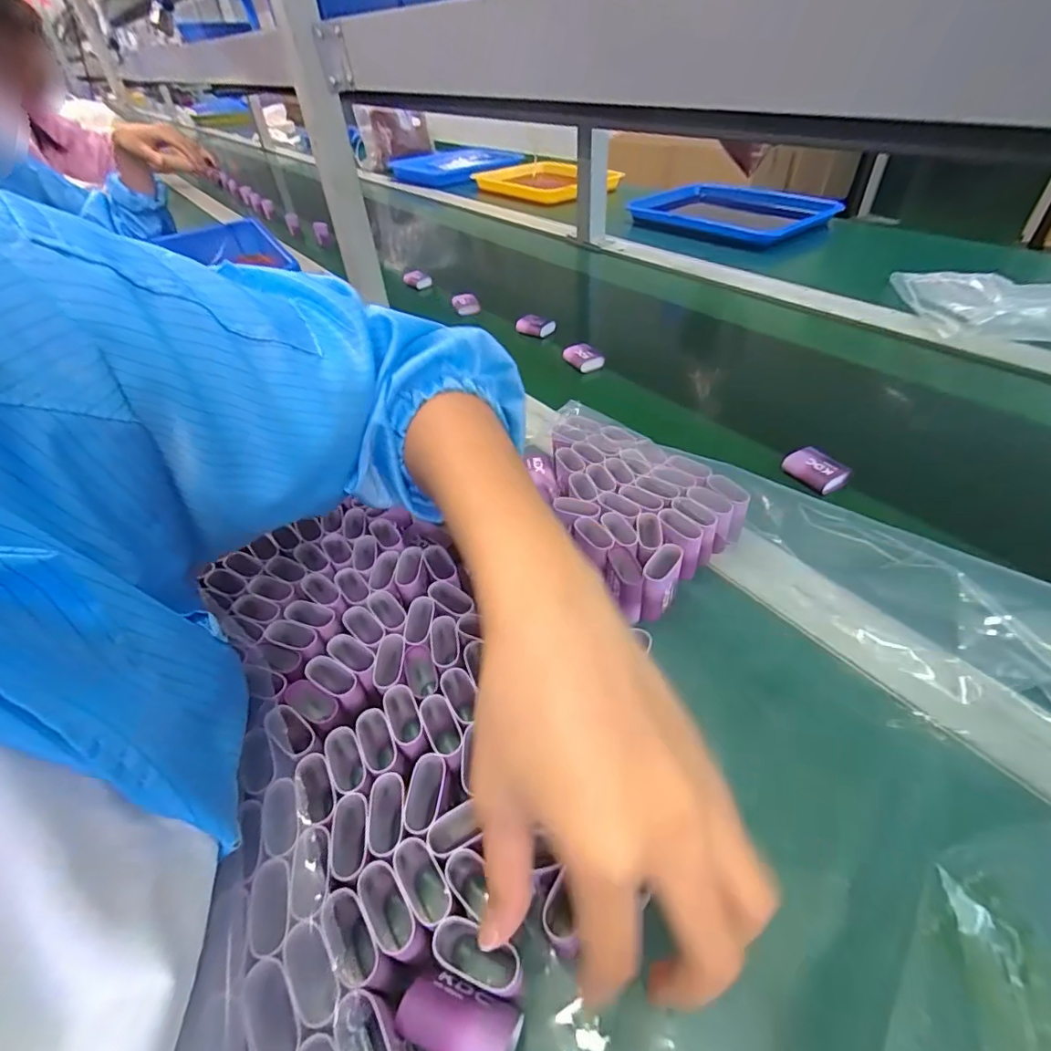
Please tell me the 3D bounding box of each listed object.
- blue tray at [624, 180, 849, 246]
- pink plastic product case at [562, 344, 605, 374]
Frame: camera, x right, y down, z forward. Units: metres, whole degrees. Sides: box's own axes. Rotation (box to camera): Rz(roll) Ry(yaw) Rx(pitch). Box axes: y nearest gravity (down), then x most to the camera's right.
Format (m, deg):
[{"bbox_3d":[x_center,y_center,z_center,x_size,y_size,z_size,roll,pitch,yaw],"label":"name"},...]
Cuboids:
[{"bbox_3d":[0.380,-0.599,0.994,0.225,0.041,0.349,-35,51,-28],"label":"blue tray"},{"bbox_3d":[0.068,-0.200,0.619,0.027,0.022,0.050,-24,47,-20],"label":"pink plastic product case"}]

